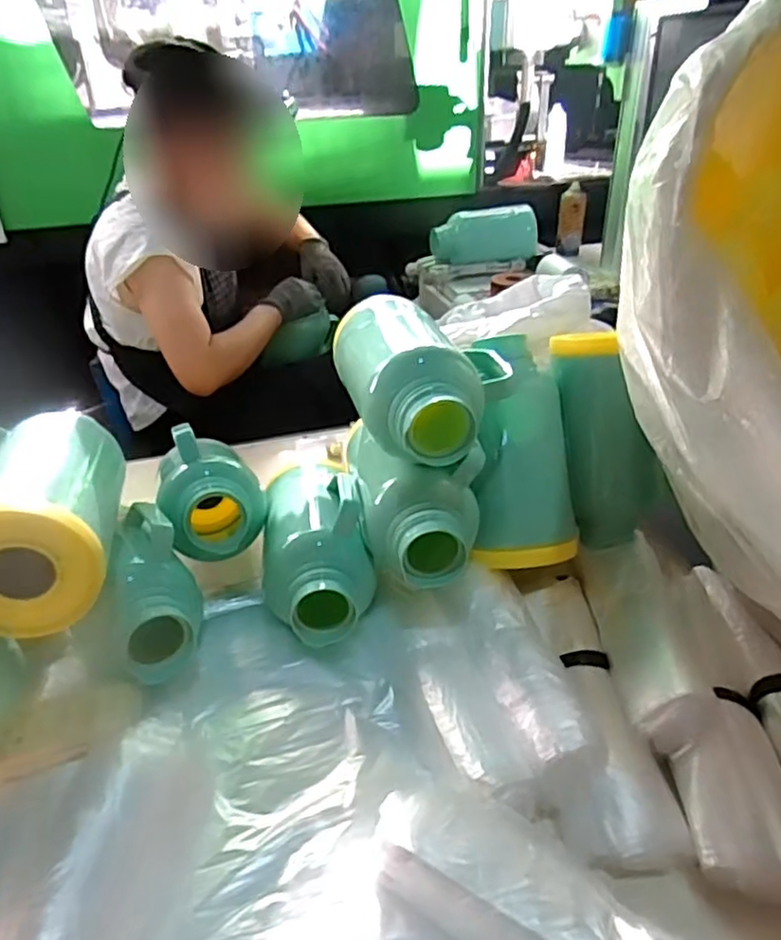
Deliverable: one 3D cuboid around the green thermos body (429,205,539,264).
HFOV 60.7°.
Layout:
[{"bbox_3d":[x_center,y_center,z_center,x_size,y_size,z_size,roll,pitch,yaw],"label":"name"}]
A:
[{"bbox_3d":[0.218,-0.559,1.586,0.247,0.105,0.104,-1,32,0],"label":"green thermos body"}]

